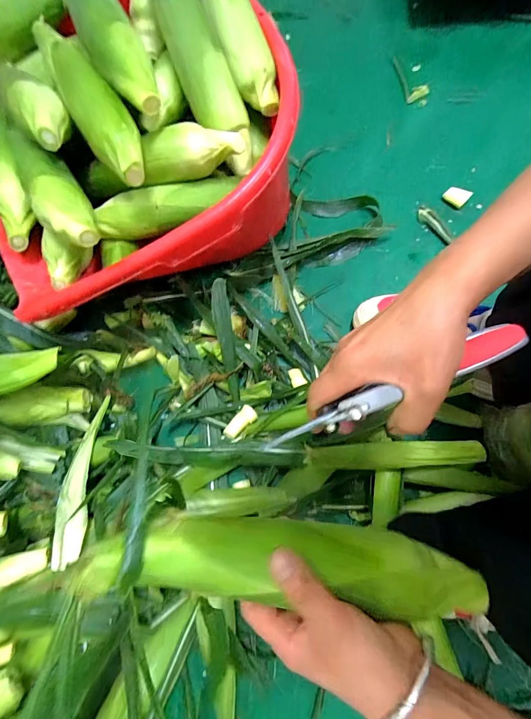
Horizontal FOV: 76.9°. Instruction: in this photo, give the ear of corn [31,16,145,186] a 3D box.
[{"bbox_3d":[-0.198,-0.294,0.375,0.056,0.047,0.231,-31,72,-6],"label":"ear of corn"}]

